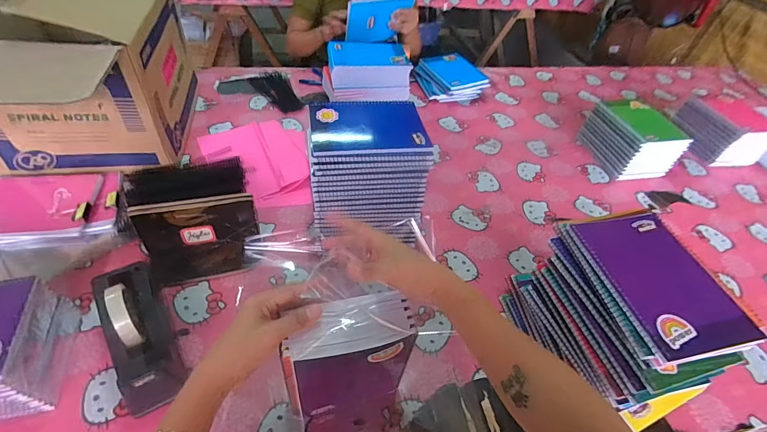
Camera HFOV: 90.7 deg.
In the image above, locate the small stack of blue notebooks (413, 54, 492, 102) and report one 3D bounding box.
[{"bbox_3d":[0.219,-0.462,1.268,0.196,0.068,0.219,-17,50,-21],"label":"small stack of blue notebooks"}]

